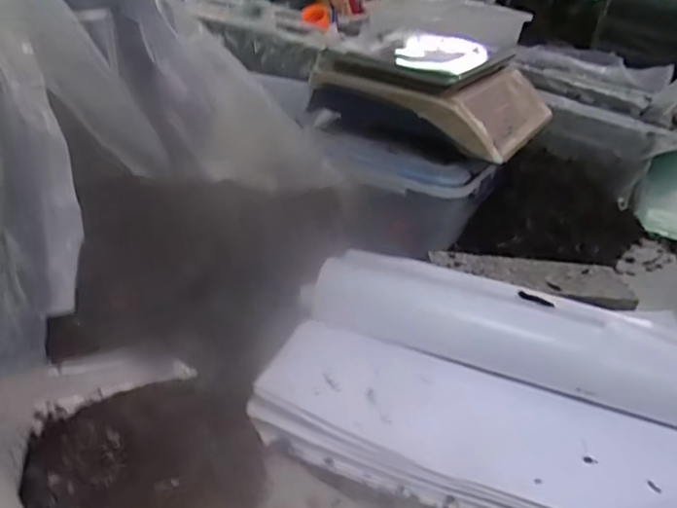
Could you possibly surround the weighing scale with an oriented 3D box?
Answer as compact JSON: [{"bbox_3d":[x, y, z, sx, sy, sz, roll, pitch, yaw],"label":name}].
[{"bbox_3d":[0.179,-0.284,1.008,0.316,0.098,0.331,23,35,24],"label":"weighing scale"}]

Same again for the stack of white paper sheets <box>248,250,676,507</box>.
[{"bbox_3d":[0.209,0.135,0.684,0.518,0.048,0.357,15,32,11],"label":"stack of white paper sheets"}]

